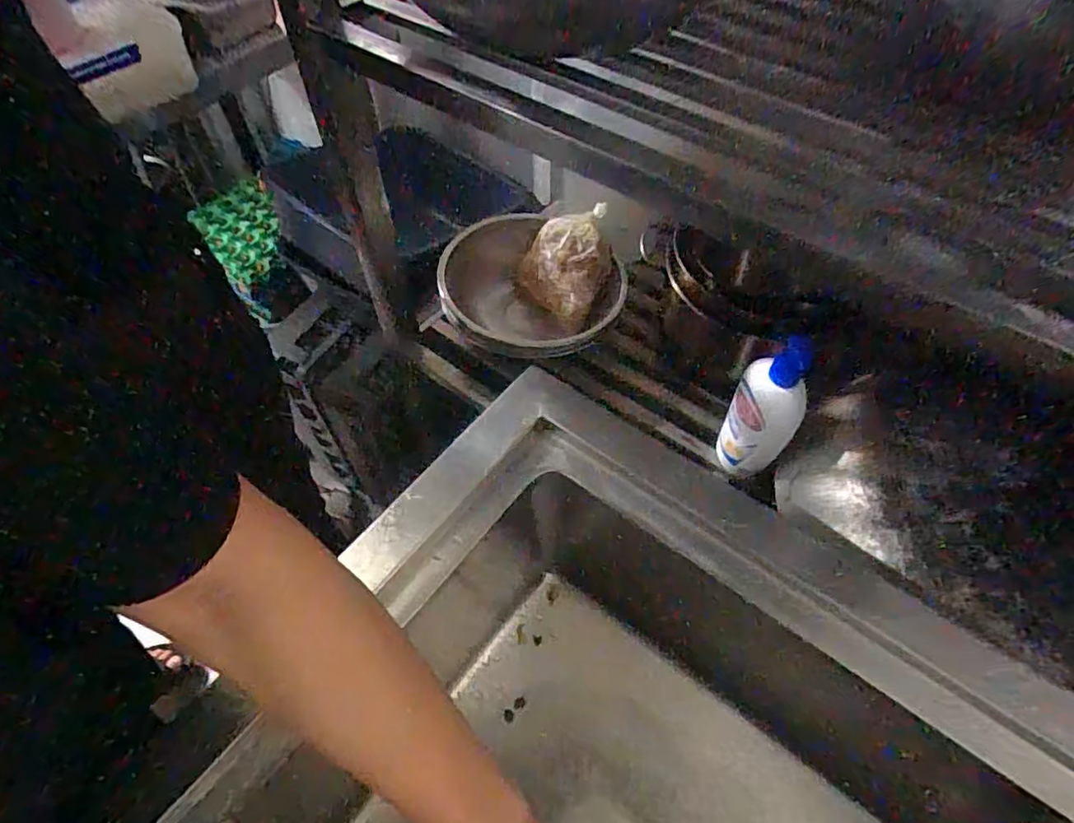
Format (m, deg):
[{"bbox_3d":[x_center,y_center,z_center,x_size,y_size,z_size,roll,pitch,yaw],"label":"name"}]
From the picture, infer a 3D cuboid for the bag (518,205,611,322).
[{"bbox_3d":[0.038,-0.207,0.849,0.122,0.109,0.104,-6,56,-2],"label":"bag"}]

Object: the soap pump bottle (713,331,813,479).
[{"bbox_3d":[0.252,0.001,0.660,0.061,0.192,0.061,4,57,5],"label":"soap pump bottle"}]

